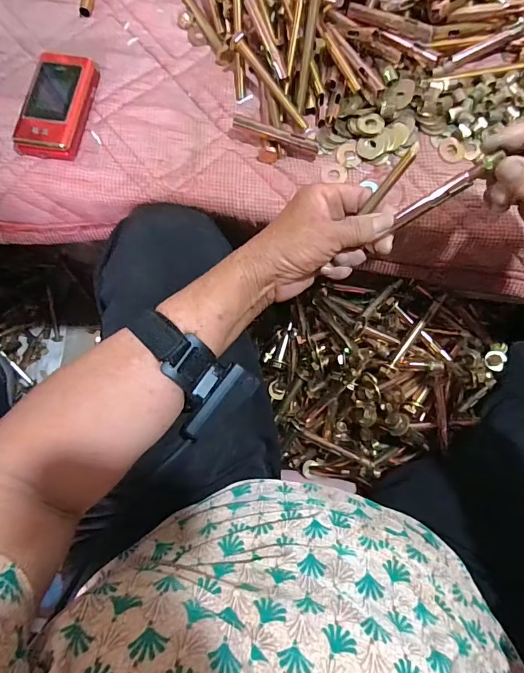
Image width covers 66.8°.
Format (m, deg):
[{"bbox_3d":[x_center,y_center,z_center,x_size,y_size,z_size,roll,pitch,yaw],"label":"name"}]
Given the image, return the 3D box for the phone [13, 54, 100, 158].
[{"bbox_3d":[-0.199,-0.224,0.384,0.058,0.022,0.108,7,77,3],"label":"phone"}]

